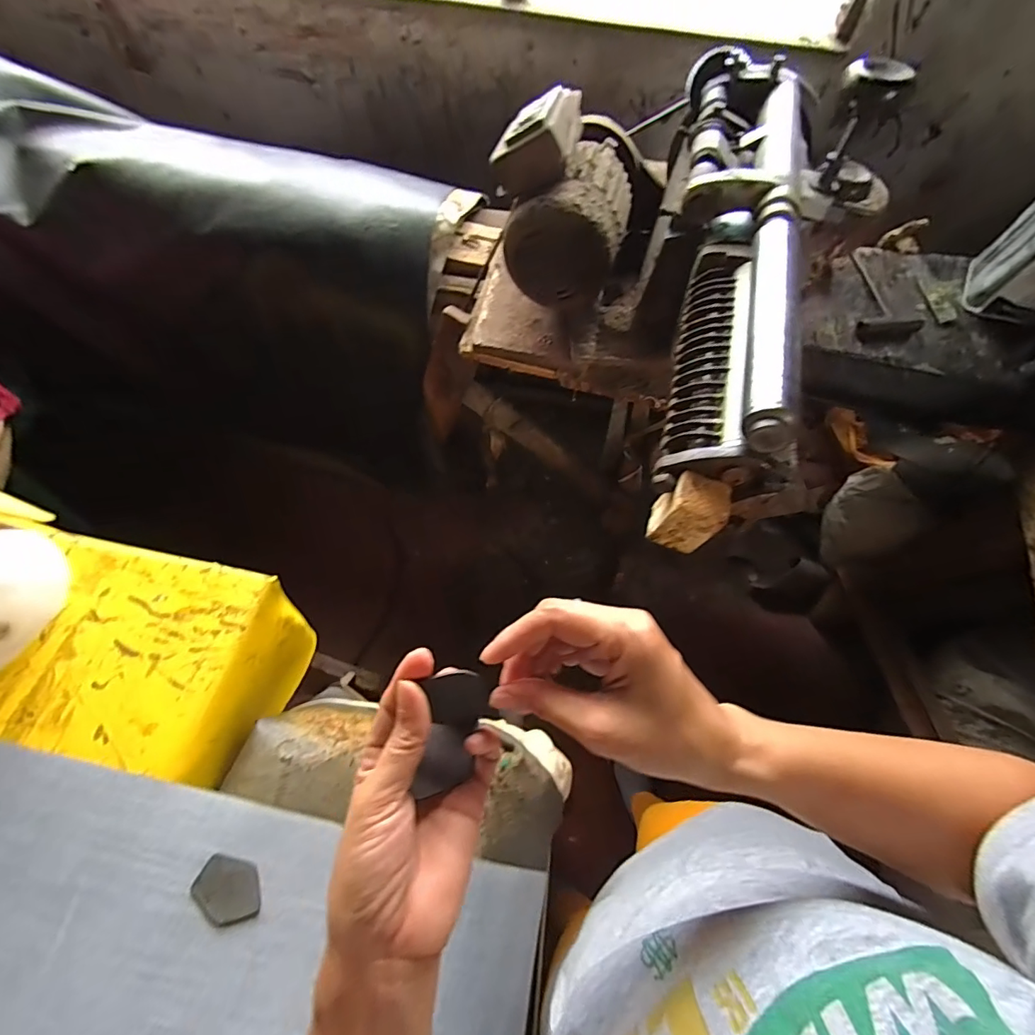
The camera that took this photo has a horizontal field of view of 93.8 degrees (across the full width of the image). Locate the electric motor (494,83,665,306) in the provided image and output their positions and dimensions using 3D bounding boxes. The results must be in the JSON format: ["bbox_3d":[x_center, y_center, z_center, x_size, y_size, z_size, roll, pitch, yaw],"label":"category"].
[{"bbox_3d":[0.081,-0.441,0.679,0.173,0.206,0.250,25,65,11],"label":"electric motor"}]

